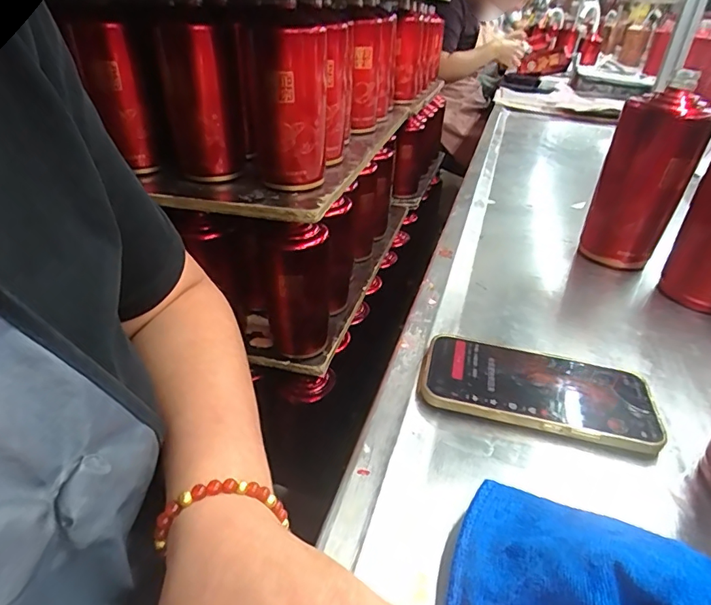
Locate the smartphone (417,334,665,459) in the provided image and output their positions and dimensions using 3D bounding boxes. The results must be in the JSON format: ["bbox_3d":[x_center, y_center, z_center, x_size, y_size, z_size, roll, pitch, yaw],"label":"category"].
[{"bbox_3d":[0.129,0.059,0.343,0.157,0.010,0.076,12,33,11],"label":"smartphone"}]

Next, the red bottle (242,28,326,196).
[{"bbox_3d":[-0.072,-0.202,0.510,0.084,0.159,0.066,-4,33,-7],"label":"red bottle"}]

